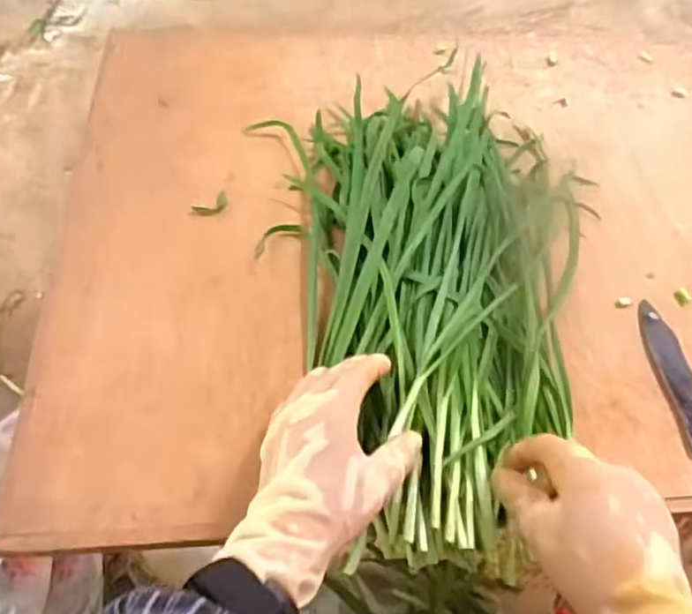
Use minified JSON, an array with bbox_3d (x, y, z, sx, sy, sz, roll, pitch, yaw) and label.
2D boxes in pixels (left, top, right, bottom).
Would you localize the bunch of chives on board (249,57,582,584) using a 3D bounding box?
[{"bbox_3d":[0.082,-0.030,0.548,0.260,0.069,0.472,3,57,-2],"label":"bunch of chives on board"}]

